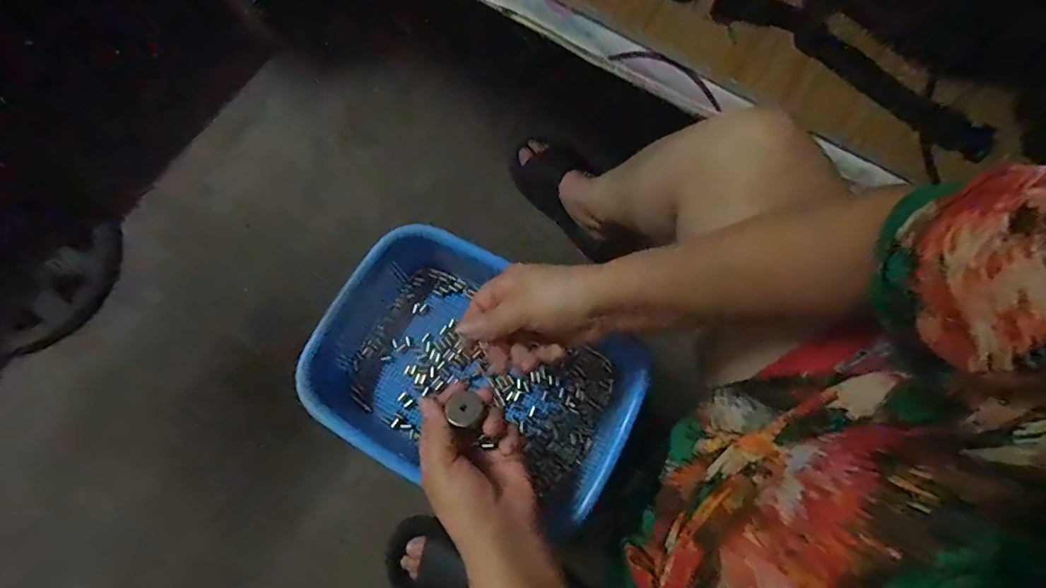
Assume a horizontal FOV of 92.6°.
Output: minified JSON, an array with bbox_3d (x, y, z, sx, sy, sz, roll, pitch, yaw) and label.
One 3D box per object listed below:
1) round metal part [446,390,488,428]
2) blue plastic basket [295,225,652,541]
[{"bbox_3d":[-0.046,0.087,0.384,0.030,0.004,0.030,-2,44,2],"label":"round metal part"},{"bbox_3d":[-0.049,0.075,0.484,0.299,0.073,0.198,28,75,7],"label":"blue plastic basket"}]

